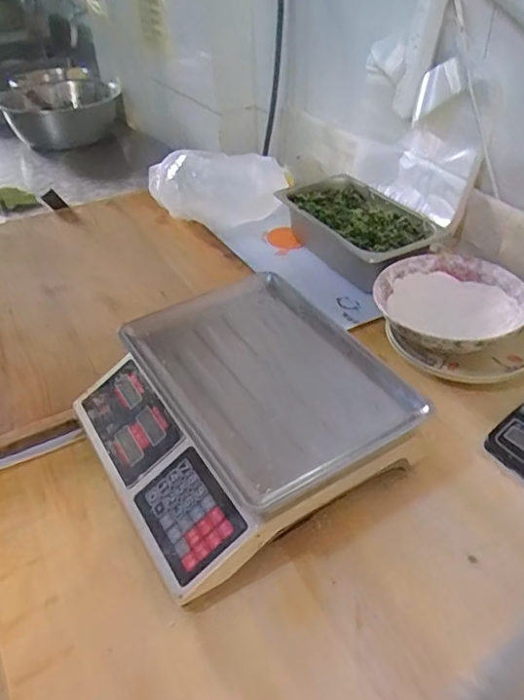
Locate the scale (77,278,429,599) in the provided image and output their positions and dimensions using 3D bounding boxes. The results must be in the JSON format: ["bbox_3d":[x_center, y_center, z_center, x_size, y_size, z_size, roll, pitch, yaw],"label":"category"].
[{"bbox_3d":[-0.026,0.075,0.673,0.324,0.133,0.320,-24,44,-23],"label":"scale"}]

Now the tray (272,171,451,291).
[{"bbox_3d":[0.179,-0.217,1.030,0.187,0.074,0.322,-22,43,-18],"label":"tray"}]

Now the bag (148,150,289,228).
[{"bbox_3d":[-0.093,-0.306,1.085,0.275,0.151,0.097,-1,39,2],"label":"bag"}]

